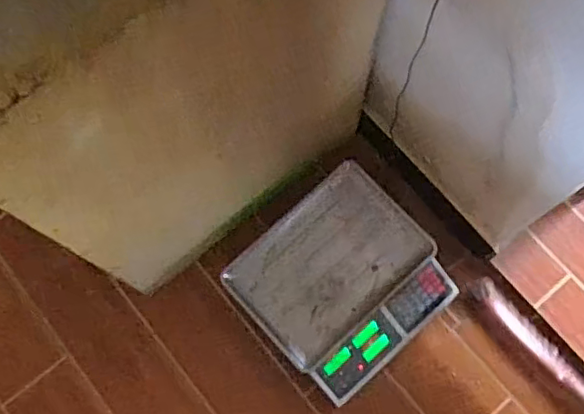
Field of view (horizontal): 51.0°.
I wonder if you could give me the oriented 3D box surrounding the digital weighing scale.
[{"bbox_3d":[0.098,0.140,1.138,0.338,0.107,0.326,-41,78,-10],"label":"digital weighing scale"}]

